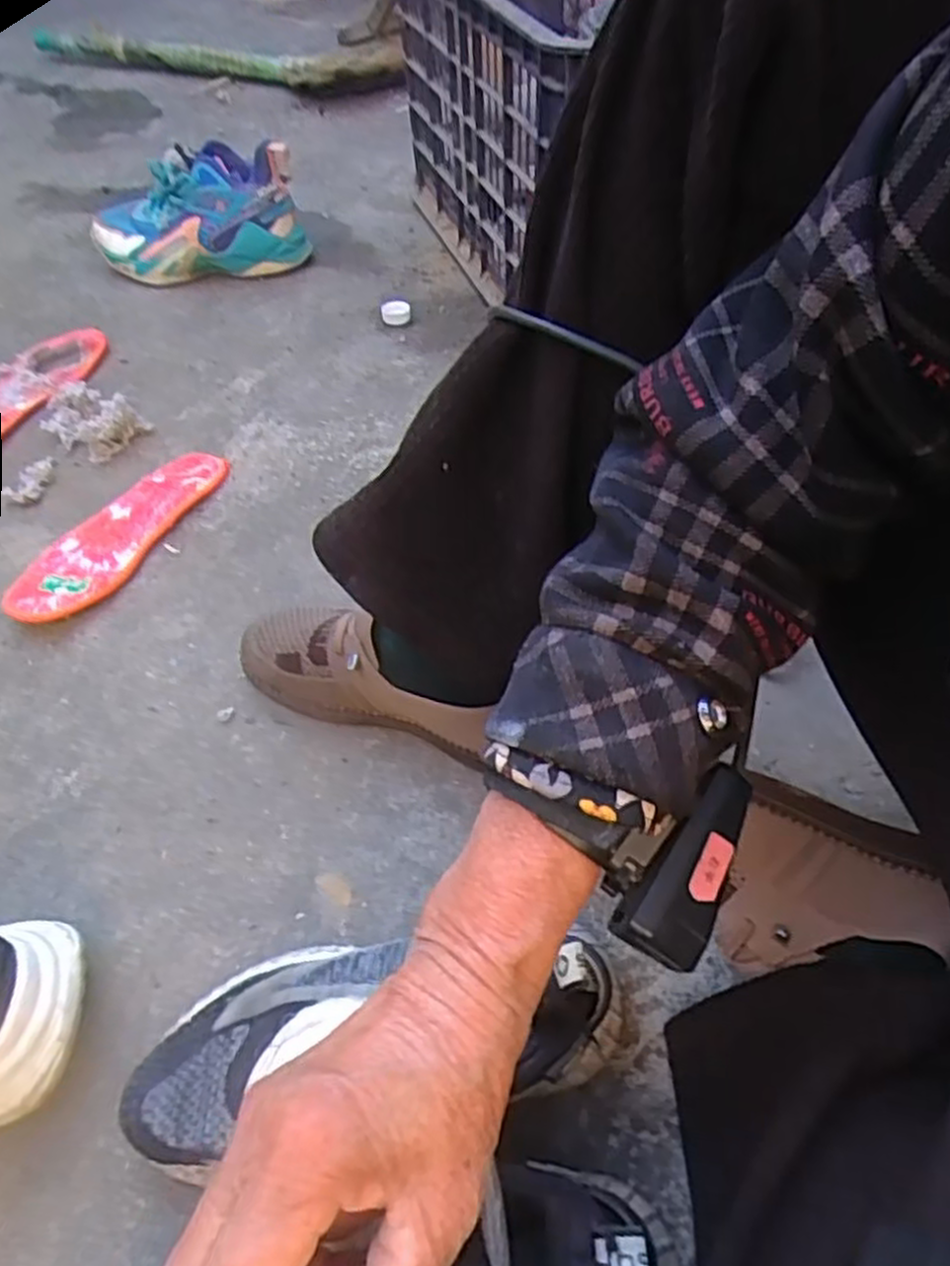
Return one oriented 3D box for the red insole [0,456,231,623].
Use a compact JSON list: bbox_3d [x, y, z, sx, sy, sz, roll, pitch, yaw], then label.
[{"bbox_3d":[-0.282,-0.083,0.623,0.067,0.020,0.211,19,54,15],"label":"red insole"}]

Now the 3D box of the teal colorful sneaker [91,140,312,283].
[{"bbox_3d":[-0.309,-0.458,0.858,0.231,0.122,0.074,0,51,1],"label":"teal colorful sneaker"}]

